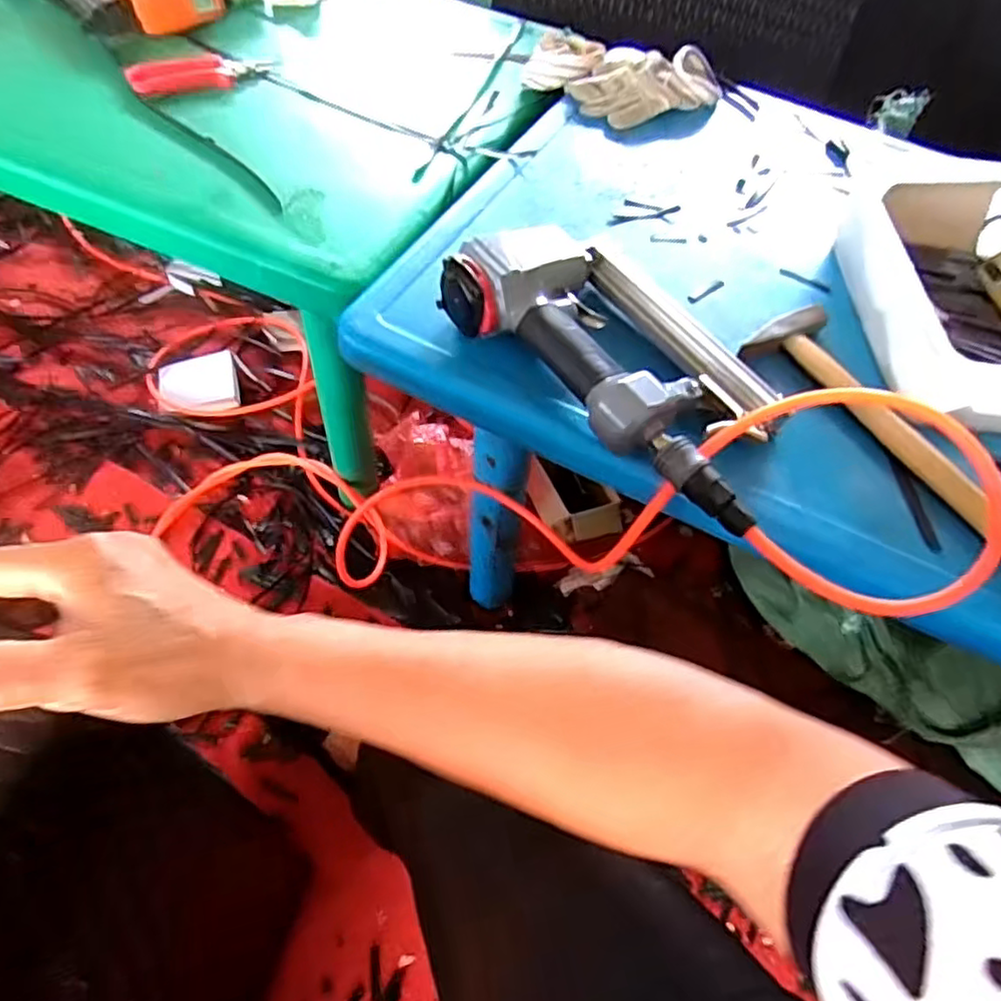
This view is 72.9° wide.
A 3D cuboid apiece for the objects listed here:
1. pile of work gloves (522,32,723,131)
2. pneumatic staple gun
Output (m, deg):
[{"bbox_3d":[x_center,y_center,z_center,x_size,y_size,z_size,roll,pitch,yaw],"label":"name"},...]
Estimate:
[{"bbox_3d":[0.139,-0.471,0.763,0.218,0.038,0.137,6,56,0],"label":"pile of work gloves"},{"bbox_3d":[0.100,-0.108,0.496,0.277,0.071,0.153,41,62,21],"label":"pneumatic staple gun"}]

